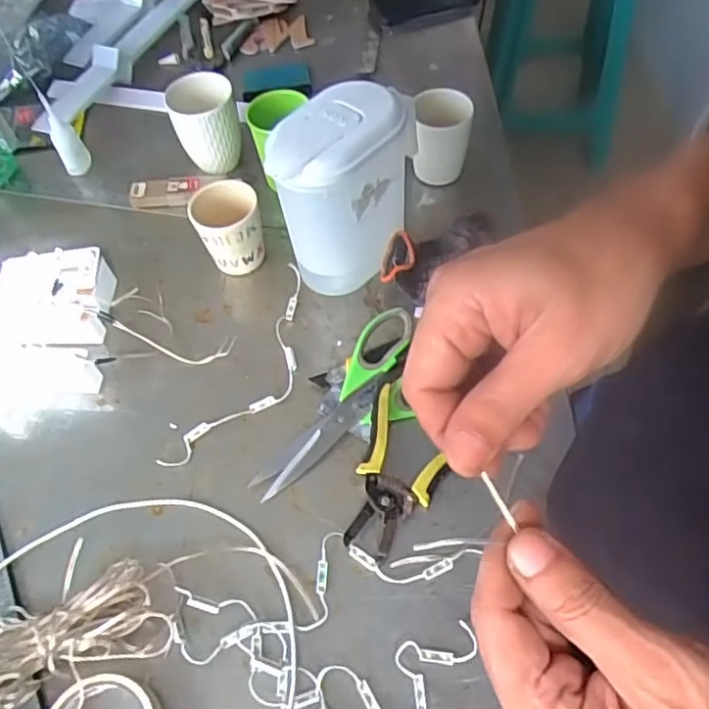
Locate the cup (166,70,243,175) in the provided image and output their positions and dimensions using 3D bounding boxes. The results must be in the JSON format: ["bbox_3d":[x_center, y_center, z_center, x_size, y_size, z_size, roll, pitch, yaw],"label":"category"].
[{"bbox_3d":[-0.185,-0.285,0.801,0.078,0.107,0.076,-2,58,3],"label":"cup"}]

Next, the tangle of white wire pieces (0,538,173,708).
[{"bbox_3d":[-0.246,0.223,0.506,0.185,0.044,0.110,-20,57,-9],"label":"tangle of white wire pieces"}]

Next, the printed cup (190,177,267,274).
[{"bbox_3d":[-0.139,-0.137,0.704,0.074,0.091,0.071,-9,58,-2],"label":"printed cup"}]

